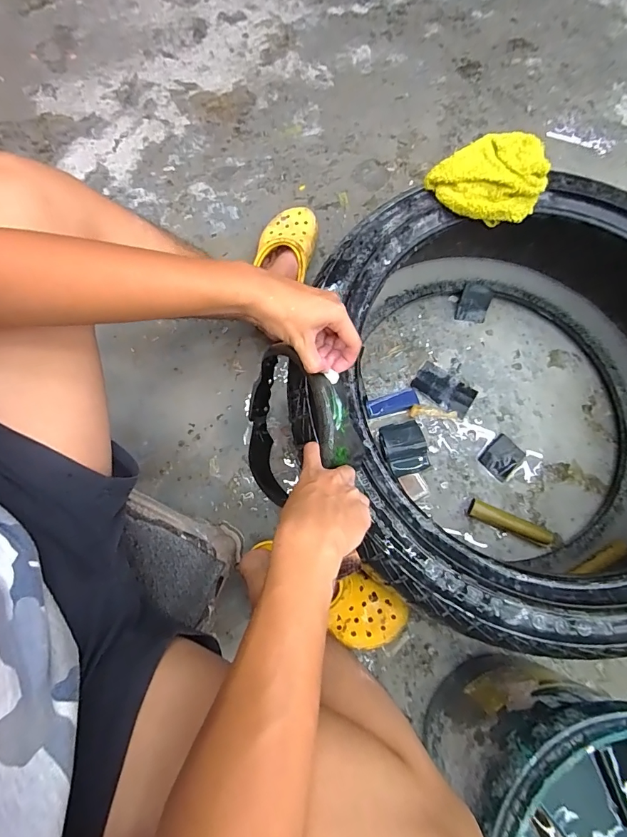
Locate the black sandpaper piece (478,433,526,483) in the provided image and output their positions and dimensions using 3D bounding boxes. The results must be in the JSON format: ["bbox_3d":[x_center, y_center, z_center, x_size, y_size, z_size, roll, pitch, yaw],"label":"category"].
[{"bbox_3d":[0.345,0.071,0.738,0.073,0.004,0.062,-43,79,-11],"label":"black sandpaper piece"}]

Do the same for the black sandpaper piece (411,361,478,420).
[{"bbox_3d":[0.250,-0.057,0.771,0.117,0.009,0.069,32,77,8],"label":"black sandpaper piece"}]

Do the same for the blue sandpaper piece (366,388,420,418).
[{"bbox_3d":[0.148,-0.028,0.755,0.097,0.006,0.035,-17,85,-1],"label":"blue sandpaper piece"}]

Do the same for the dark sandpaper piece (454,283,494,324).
[{"bbox_3d":[0.319,-0.227,0.801,0.060,0.008,0.068,8,108,-3],"label":"dark sandpaper piece"}]

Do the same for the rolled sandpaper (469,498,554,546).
[{"bbox_3d":[0.343,0.180,0.699,0.146,0.022,0.034,22,75,5],"label":"rolled sandpaper"}]

